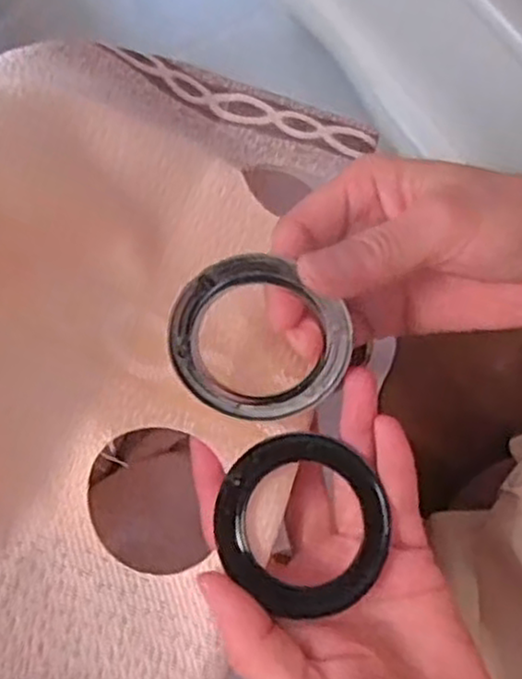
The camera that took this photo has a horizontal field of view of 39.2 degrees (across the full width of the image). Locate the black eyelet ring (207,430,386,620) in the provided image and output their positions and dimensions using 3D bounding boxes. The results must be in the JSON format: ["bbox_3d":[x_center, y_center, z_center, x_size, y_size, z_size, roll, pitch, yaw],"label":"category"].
[{"bbox_3d":[0.015,0.065,0.262,0.058,0.012,0.060,0,73,-1],"label":"black eyelet ring"}]

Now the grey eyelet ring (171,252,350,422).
[{"bbox_3d":[0.000,0.002,0.263,0.064,0.007,0.058,36,107,-14],"label":"grey eyelet ring"}]

